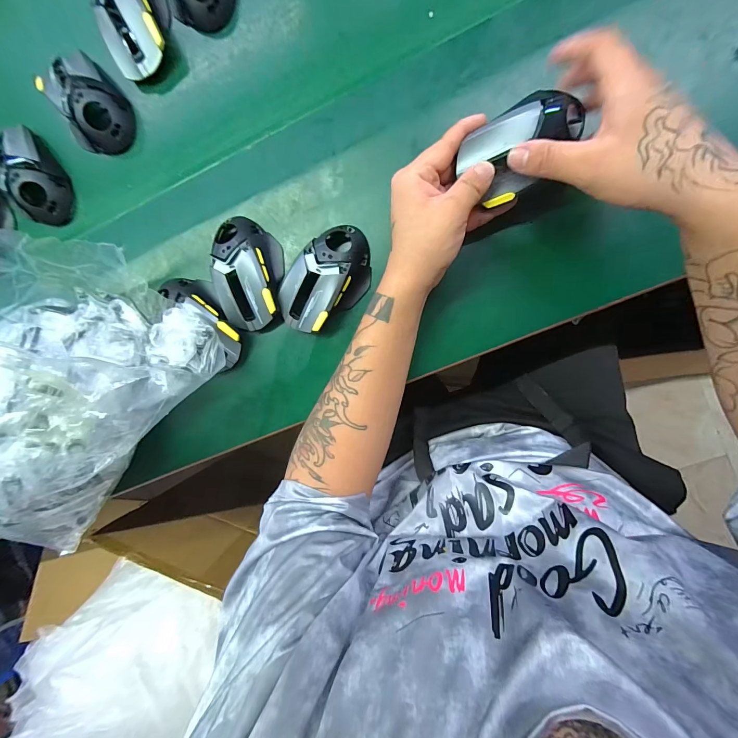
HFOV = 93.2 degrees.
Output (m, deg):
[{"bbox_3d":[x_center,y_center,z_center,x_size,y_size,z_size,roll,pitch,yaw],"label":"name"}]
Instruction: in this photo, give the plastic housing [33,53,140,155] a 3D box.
[{"bbox_3d":[-0.308,-0.287,0.381,0.079,0.043,0.094,-37,88,6],"label":"plastic housing"}]

